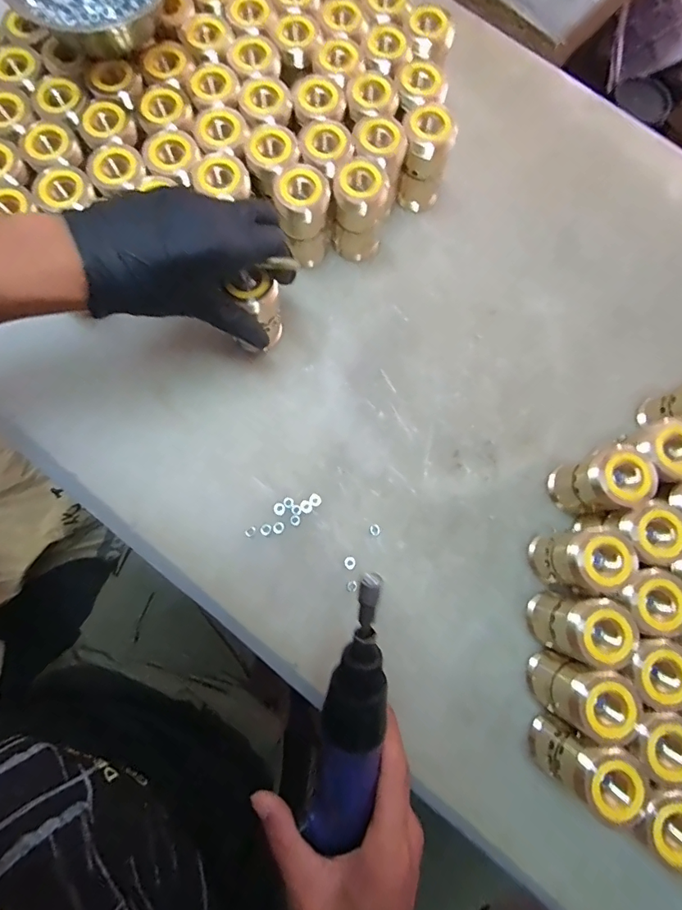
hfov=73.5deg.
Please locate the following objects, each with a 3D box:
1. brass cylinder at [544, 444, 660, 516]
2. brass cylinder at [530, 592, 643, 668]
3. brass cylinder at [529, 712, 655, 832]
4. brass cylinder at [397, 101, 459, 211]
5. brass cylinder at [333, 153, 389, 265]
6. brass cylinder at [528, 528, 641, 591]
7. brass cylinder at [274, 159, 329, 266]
[{"bbox_3d":[0.189,0.022,0.337,0.042,0.074,0.041,-15,79,-3],"label":"brass cylinder"},{"bbox_3d":[0.164,0.119,0.316,0.040,0.067,0.040,0,77,0],"label":"brass cylinder"},{"bbox_3d":[0.160,0.204,0.301,0.042,0.078,0.041,37,81,7],"label":"brass cylinder"},{"bbox_3d":[0.071,-0.250,0.389,0.040,0.076,0.042,5,79,1],"label":"brass cylinder"},{"bbox_3d":[0.017,-0.203,0.378,0.041,0.070,0.044,0,79,0],"label":"brass cylinder"},{"bbox_3d":[0.170,0.074,0.324,0.043,0.074,0.037,0,79,0],"label":"brass cylinder"},{"bbox_3d":[-0.031,-0.193,0.373,0.039,0.073,0.043,-10,79,-2],"label":"brass cylinder"}]

